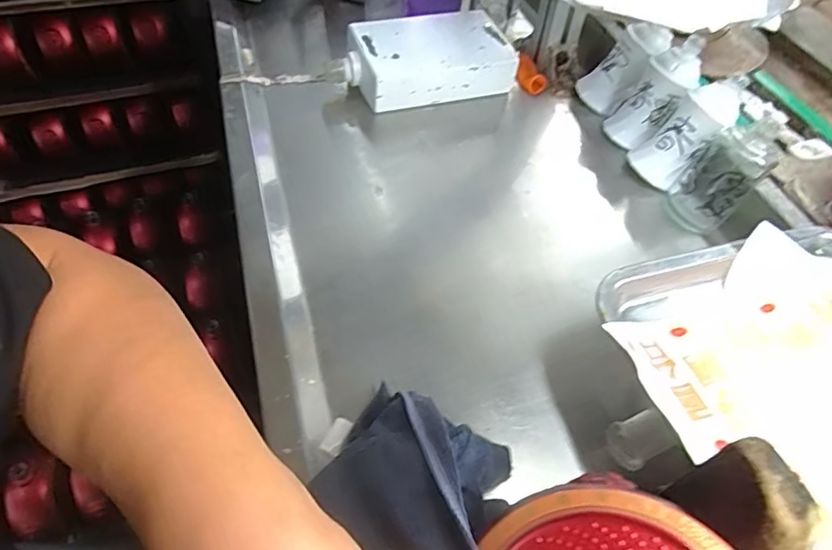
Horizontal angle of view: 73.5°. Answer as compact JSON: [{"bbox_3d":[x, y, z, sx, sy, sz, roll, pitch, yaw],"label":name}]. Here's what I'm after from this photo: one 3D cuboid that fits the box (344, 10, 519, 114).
[{"bbox_3d":[0.012,-0.251,0.646,0.190,0.049,0.111,-12,54,-13],"label":"box"}]

